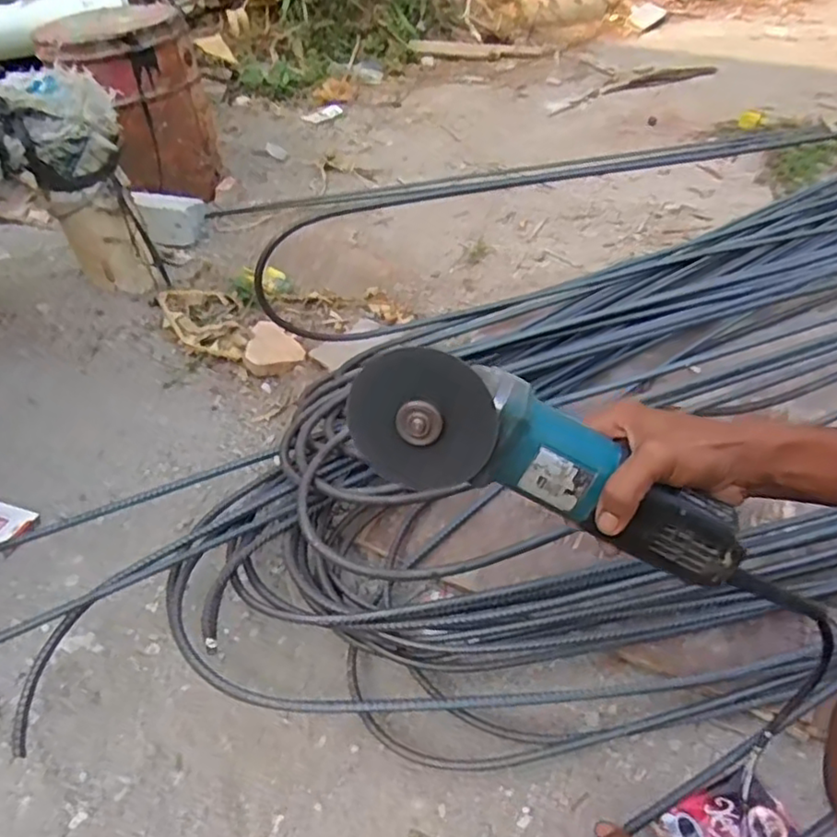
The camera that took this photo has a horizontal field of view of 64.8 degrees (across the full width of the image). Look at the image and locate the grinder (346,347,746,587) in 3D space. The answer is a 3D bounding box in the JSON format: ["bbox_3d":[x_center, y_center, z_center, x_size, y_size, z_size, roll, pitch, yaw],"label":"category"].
[{"bbox_3d":[0.086,0.027,0.458,0.273,0.090,0.085,24,19,-6],"label":"grinder"}]

